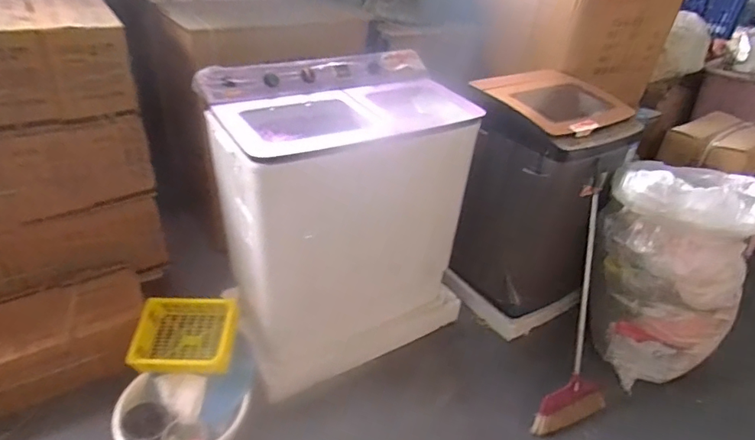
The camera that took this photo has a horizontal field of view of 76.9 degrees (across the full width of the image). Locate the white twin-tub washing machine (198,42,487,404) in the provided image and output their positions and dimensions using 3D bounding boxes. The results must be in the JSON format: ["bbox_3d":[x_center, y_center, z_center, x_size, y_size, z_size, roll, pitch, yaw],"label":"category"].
[{"bbox_3d":[-0.139,0.018,1.779,0.827,1.058,0.406,-14,38,-27],"label":"white twin-tub washing machine"}]

